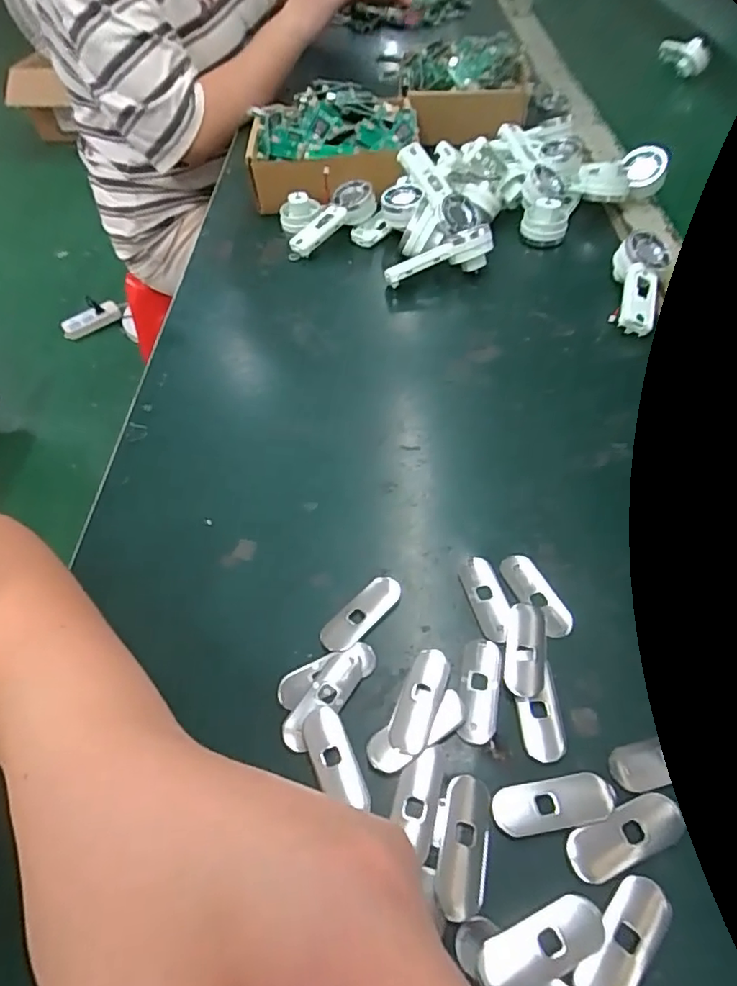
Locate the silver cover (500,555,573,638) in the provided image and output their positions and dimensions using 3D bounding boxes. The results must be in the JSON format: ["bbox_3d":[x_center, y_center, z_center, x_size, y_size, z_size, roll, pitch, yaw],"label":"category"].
[{"bbox_3d":[0.089,0.053,0.300,0.019,0.004,0.050,-24,54,-15],"label":"silver cover"}]

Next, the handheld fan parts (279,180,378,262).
[{"bbox_3d":[-0.037,-0.264,0.544,0.091,0.037,0.070,-11,52,-5],"label":"handheld fan parts"}]

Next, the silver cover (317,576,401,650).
[{"bbox_3d":[-0.003,0.064,0.302,0.050,0.004,0.018,-39,59,-24],"label":"silver cover"}]

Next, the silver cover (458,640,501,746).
[{"bbox_3d":[0.054,0.094,0.273,0.018,0.004,0.049,8,53,10],"label":"silver cover"}]

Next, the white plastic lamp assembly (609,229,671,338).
[{"bbox_3d":[0.211,-0.161,0.441,0.039,0.025,0.087,9,69,12],"label":"white plastic lamp assembly"}]

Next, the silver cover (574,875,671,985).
[{"bbox_3d":[0.094,0.166,0.208,0.019,0.004,0.050,35,62,28],"label":"silver cover"}]

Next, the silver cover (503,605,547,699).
[{"bbox_3d":[0.078,0.077,0.281,0.019,0.008,0.049,10,53,12],"label":"silver cover"}]

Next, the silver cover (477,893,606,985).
[{"bbox_3d":[0.065,0.168,0.209,0.049,0.004,0.020,-20,53,-11],"label":"silver cover"}]

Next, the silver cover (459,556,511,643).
[{"bbox_3d":[0.063,0.056,0.303,0.019,0.004,0.049,-15,52,-8],"label":"silver cover"}]

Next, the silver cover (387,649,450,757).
[{"bbox_3d":[0.025,0.099,0.271,0.018,0.005,0.049,16,54,16],"label":"silver cover"}]

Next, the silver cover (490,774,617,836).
[{"bbox_3d":[0.078,0.131,0.239,0.050,0.004,0.019,-8,51,-3],"label":"silver cover"}]

